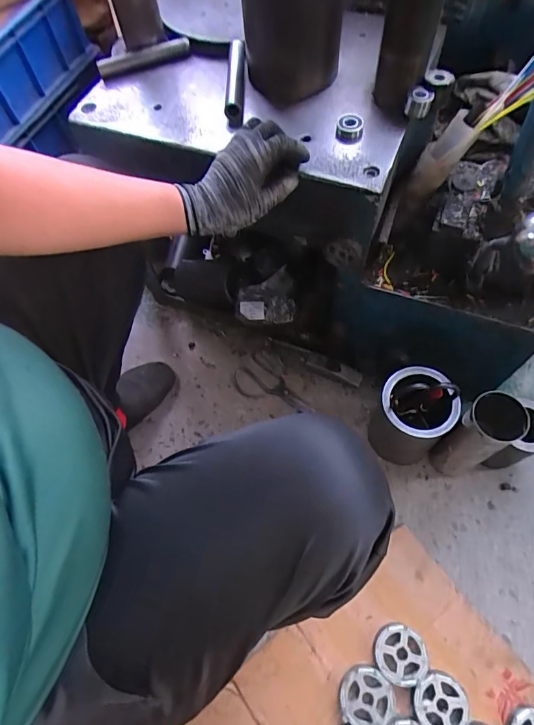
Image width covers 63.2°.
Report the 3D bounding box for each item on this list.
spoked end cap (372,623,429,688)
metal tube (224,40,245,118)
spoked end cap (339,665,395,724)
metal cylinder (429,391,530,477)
[{"bbox_3d":[0.202,0.445,0.664,0.078,0.034,0.075,-1,63,3],"label":"spoked end cap"},{"bbox_3d":[-0.045,-0.399,0.608,0.024,0.028,0.139,0,63,3],"label":"metal tube"},{"bbox_3d":[0.147,0.496,0.644,0.076,0.029,0.075,-1,63,3],"label":"spoked end cap"},{"bbox_3d":[0.332,0.128,0.709,0.068,0.238,0.072,-1,63,3],"label":"metal cylinder"}]

